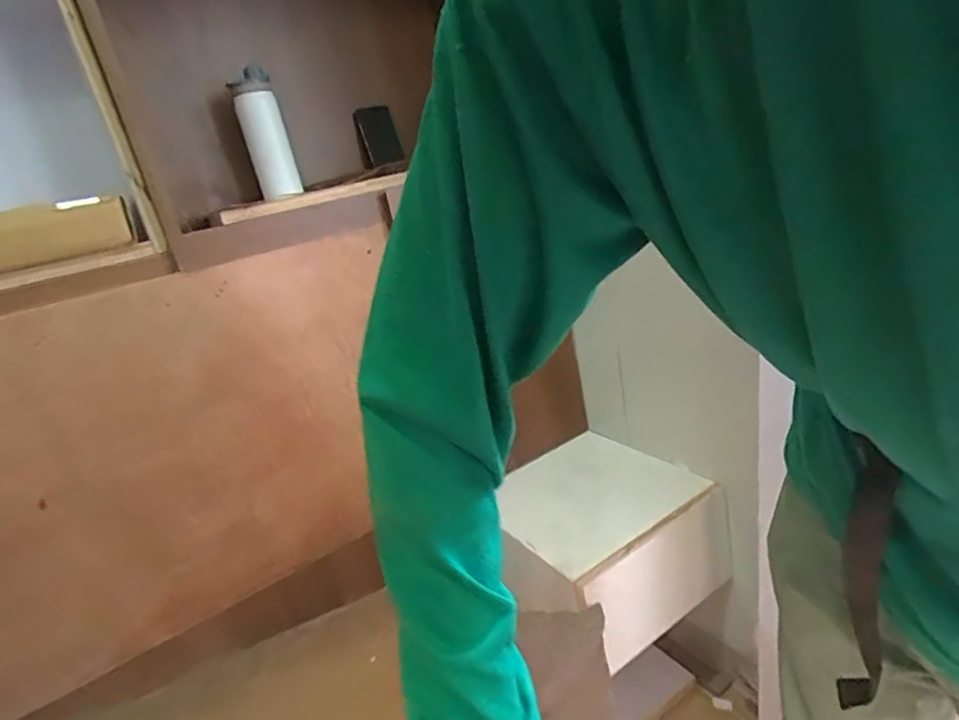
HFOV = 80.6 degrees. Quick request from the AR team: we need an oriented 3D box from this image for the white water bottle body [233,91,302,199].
[{"bbox_3d":[-0.371,-0.374,0.995,0.074,0.164,0.077,-16,19,-10],"label":"white water bottle body"}]

